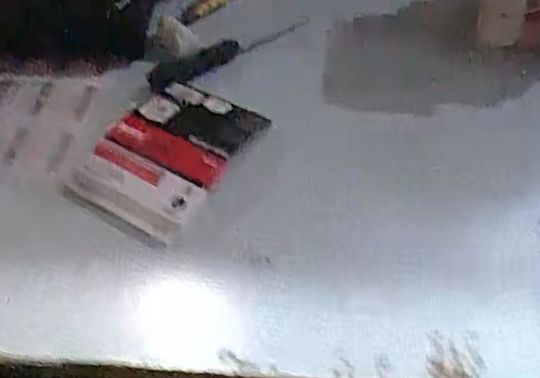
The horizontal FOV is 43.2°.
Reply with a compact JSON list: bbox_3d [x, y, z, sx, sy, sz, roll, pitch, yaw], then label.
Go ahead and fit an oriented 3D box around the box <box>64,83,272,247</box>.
[{"bbox_3d":[-0.081,-0.028,0.550,0.107,0.029,0.136,28,55,22],"label":"box"}]

